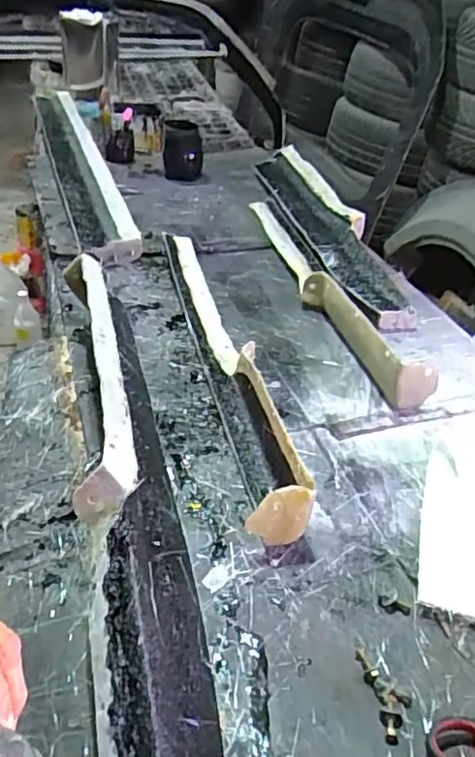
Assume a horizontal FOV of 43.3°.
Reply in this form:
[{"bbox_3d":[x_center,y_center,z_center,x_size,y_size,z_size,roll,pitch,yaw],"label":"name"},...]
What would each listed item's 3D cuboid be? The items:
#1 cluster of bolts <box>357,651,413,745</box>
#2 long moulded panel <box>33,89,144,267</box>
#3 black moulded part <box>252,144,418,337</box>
[{"bbox_3d":[0.129,0.266,0.509,0.033,0.011,0.079,-3,41,-11],"label":"cluster of bolts"},{"bbox_3d":[-0.421,-0.572,1.514,0.126,0.055,1.084,-10,42,-18],"label":"long moulded panel"},{"bbox_3d":[0.175,-0.336,1.285,0.127,0.074,0.780,-3,41,-11],"label":"black moulded part"}]

